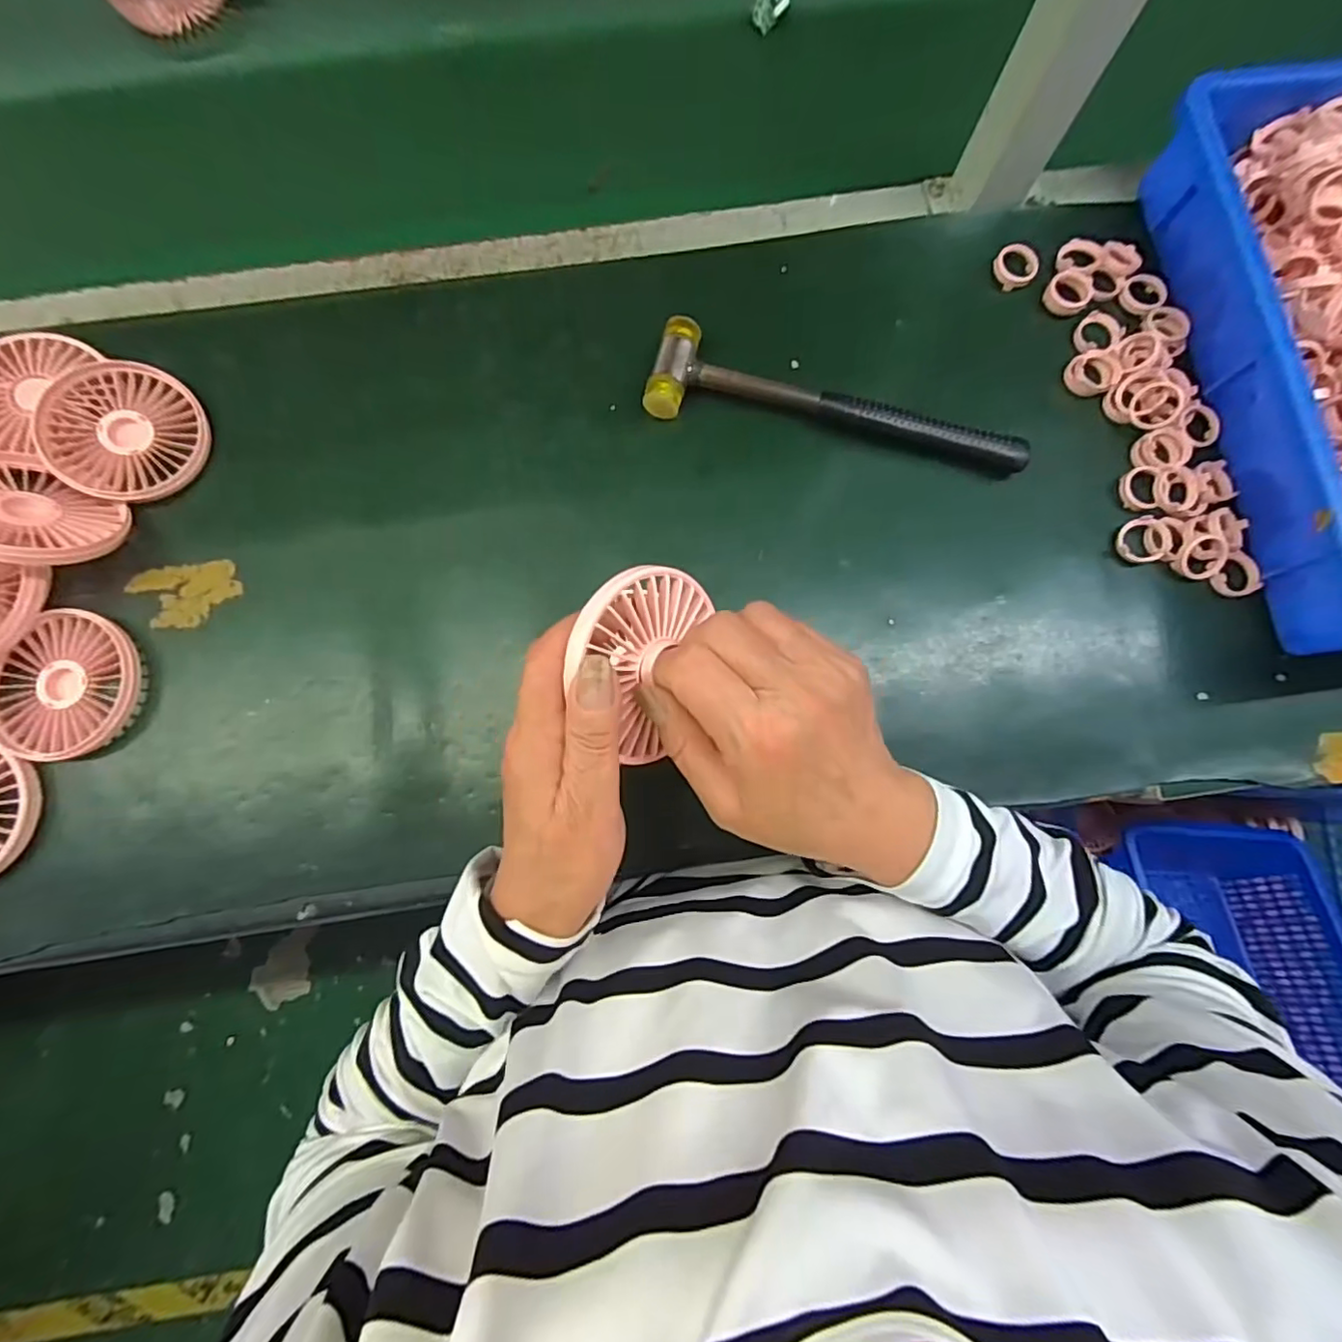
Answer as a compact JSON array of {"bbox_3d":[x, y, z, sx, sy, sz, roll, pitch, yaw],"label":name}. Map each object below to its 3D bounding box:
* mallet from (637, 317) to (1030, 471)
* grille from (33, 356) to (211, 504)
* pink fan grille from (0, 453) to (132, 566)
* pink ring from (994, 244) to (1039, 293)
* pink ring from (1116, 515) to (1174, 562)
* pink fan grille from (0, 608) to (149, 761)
[{"bbox_3d":[0.106,-0.177,0.388,0.239,0.022,0.060,11,81,2],"label":"mallet"},{"bbox_3d":[-0.353,-0.155,0.384,0.096,0.009,0.087,23,84,-9],"label":"grille"},{"bbox_3d":[-0.386,-0.094,0.349,0.088,0.013,0.077,31,37,-14],"label":"pink fan grille"},{"bbox_3d":[0.235,-0.275,0.405,0.028,0.009,0.028,0,81,0],"label":"pink ring"},{"bbox_3d":[0.298,-0.083,0.377,0.027,0.013,0.028,0,81,0],"label":"pink ring"},{"bbox_3d":[-0.367,0.011,0.363,0.081,0.016,0.085,0,81,0],"label":"pink fan grille"}]

